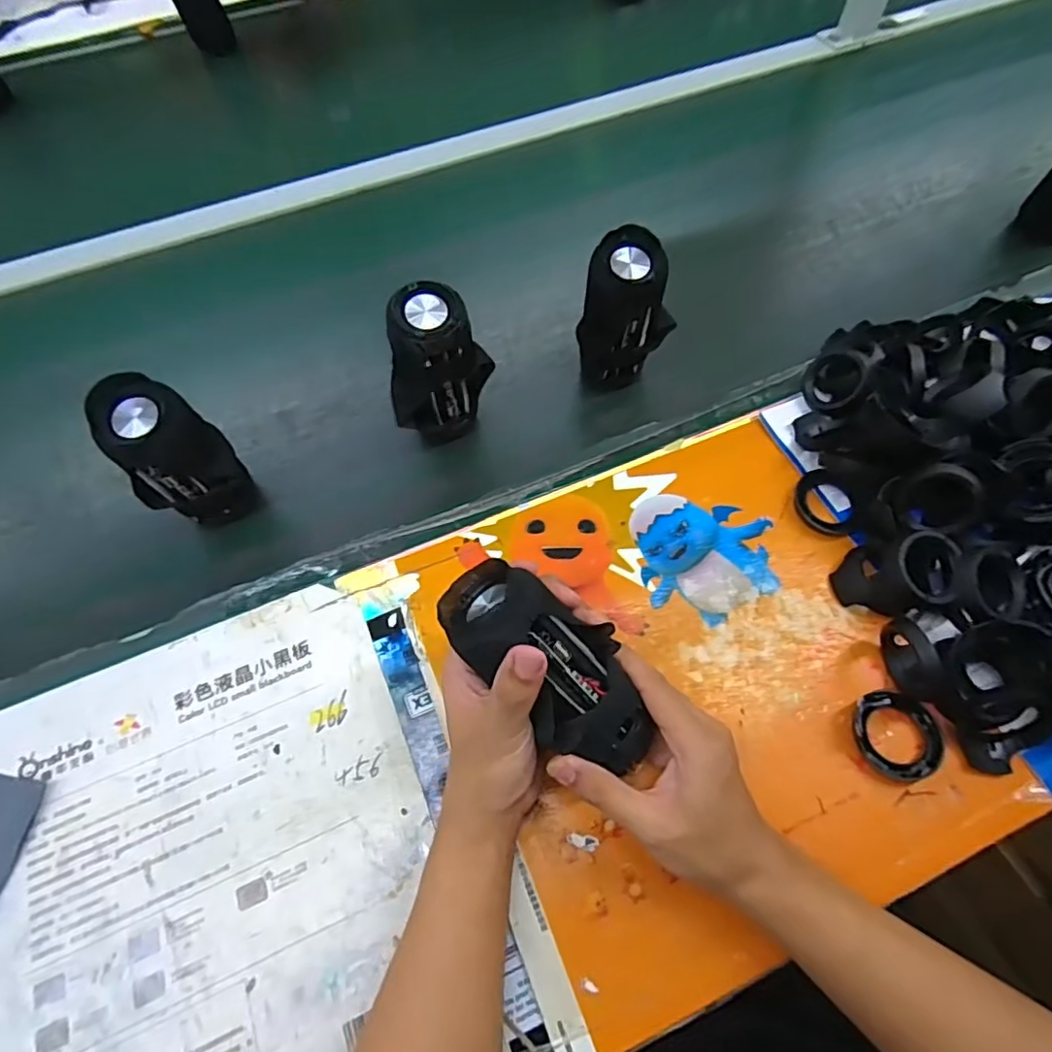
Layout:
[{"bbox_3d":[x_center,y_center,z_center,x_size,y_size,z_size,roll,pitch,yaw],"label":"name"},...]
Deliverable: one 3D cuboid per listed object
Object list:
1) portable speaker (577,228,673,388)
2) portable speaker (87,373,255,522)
[{"bbox_3d":[0.091,-0.189,0.547,0.055,0.147,0.061,-38,69,-17],"label":"portable speaker"},{"bbox_3d":[-0.276,-0.048,0.485,0.066,0.152,0.057,-16,64,-7],"label":"portable speaker"}]

